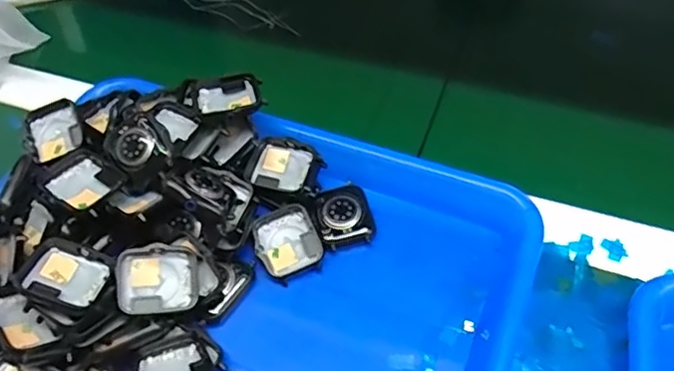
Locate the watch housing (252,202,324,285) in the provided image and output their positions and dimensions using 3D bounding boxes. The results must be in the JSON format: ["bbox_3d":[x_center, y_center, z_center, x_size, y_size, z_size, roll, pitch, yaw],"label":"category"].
[{"bbox_3d":[-0.031,0.034,0.357,0.037,0.009,0.040,-22,73,-7],"label":"watch housing"}]

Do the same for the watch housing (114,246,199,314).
[{"bbox_3d":[-0.101,0.053,0.321,0.043,0.010,0.036,-1,74,-22],"label":"watch housing"}]

